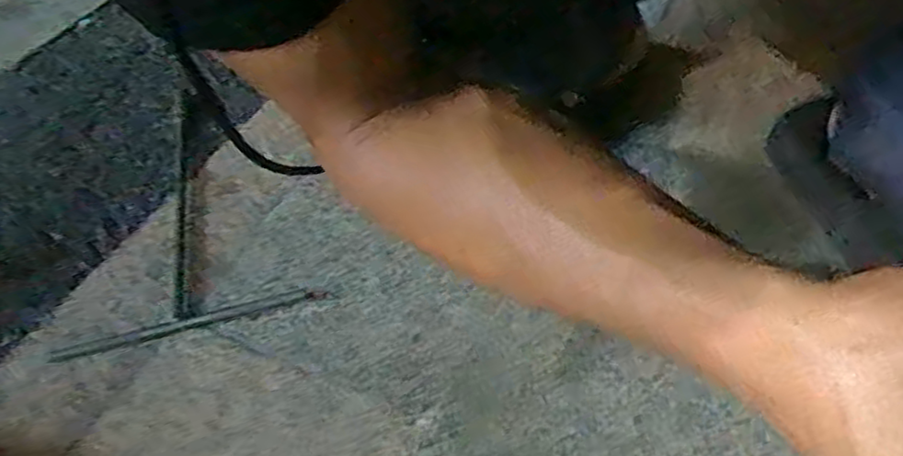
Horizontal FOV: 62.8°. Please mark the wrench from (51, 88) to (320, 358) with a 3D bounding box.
[{"bbox_3d":[-0.235,-0.019,0.629,0.189,0.012,0.292,-18,48,-10],"label":"wrench"}]

